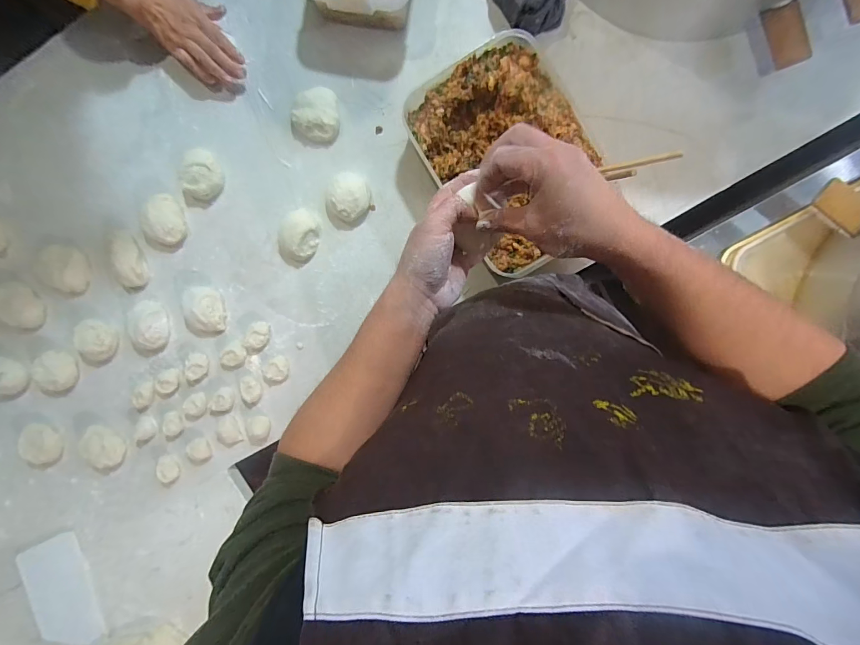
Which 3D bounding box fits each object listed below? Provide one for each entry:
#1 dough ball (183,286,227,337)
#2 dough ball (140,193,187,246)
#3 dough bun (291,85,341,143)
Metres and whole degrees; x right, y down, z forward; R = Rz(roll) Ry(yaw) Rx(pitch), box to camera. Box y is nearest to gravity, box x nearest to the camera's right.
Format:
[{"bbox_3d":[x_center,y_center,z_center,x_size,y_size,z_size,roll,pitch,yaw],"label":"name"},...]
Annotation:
[{"bbox_3d":[-0.399,-0.018,0.663,0.066,0.032,0.086,6,96,3],"label":"dough ball"},{"bbox_3d":[-0.466,-0.178,0.654,0.074,0.032,0.085,0,95,4],"label":"dough ball"},{"bbox_3d":[-0.187,-0.338,0.616,0.077,0.035,0.072,0,95,4],"label":"dough bun"}]

